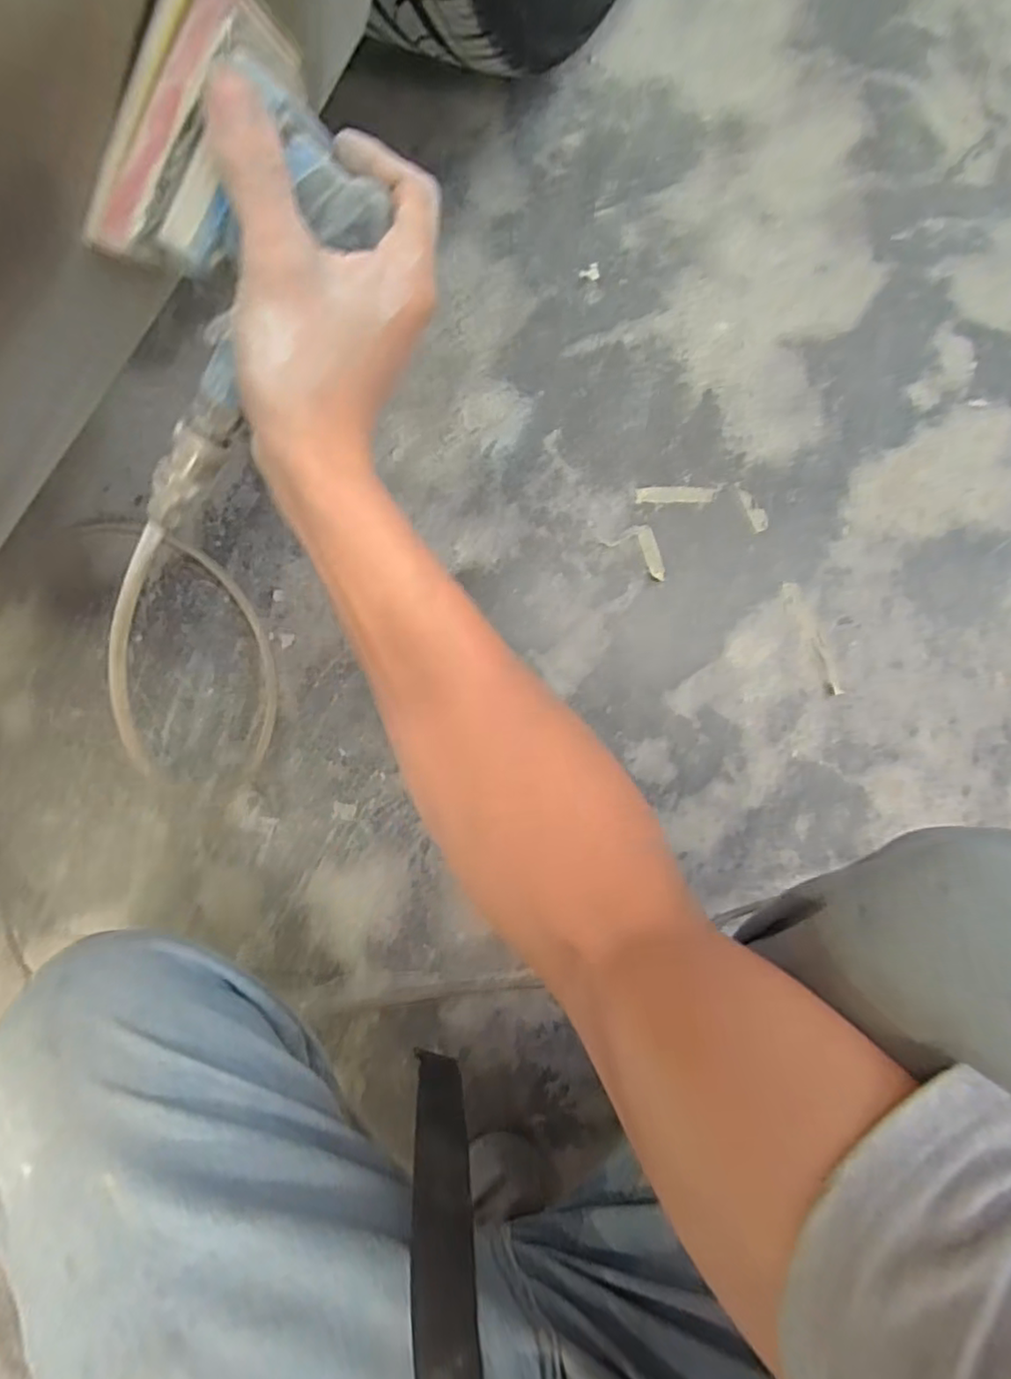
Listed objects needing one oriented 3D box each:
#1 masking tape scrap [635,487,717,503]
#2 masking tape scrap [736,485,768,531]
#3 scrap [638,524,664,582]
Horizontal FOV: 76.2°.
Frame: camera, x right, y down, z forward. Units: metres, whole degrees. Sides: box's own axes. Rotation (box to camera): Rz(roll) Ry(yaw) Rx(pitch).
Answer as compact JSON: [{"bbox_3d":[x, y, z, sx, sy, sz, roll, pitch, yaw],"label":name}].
[{"bbox_3d":[0.158,-0.181,0.598,0.070,0.004,0.014,1,91,5],"label":"masking tape scrap"},{"bbox_3d":[0.228,-0.168,0.592,0.015,0.004,0.045,-26,89,5],"label":"masking tape scrap"},{"bbox_3d":[0.136,-0.127,0.601,0.014,0.004,0.053,-17,90,6],"label":"scrap"}]

